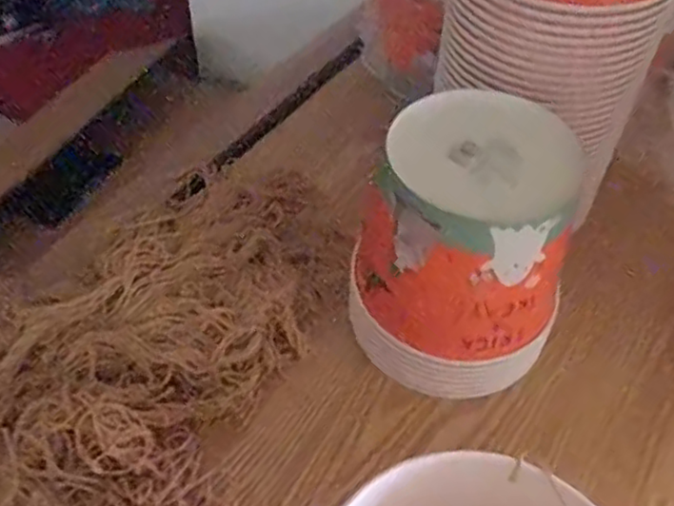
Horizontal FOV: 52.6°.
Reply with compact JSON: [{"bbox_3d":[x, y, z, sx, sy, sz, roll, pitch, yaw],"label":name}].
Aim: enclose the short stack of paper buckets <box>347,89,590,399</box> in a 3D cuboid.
[{"bbox_3d":[0.092,0.003,0.486,0.143,0.183,0.140,20,52,15],"label":"short stack of paper buckets"}]

